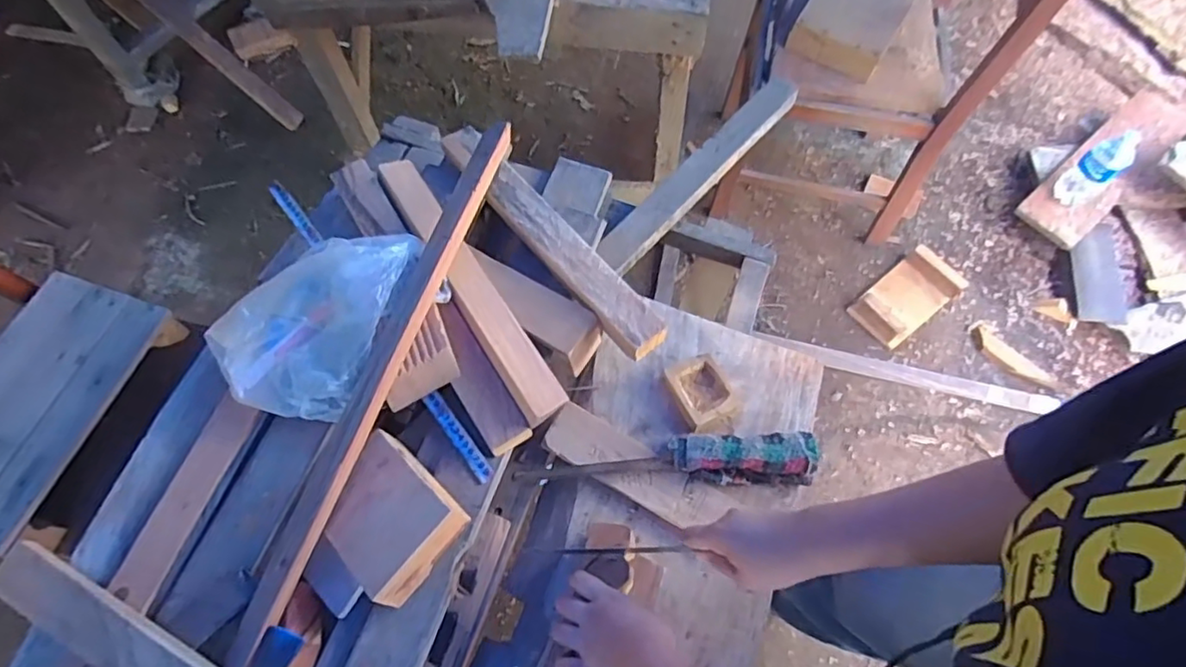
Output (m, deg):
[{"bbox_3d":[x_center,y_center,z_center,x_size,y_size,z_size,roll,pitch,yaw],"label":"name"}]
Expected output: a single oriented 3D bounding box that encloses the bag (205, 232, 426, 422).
[{"bbox_3d":[-0.320,-0.028,0.682,0.176,0.052,0.231,17,66,8],"label":"bag"}]

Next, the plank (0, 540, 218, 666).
[{"bbox_3d":[-0.475,0.281,0.578,0.278,0.032,0.056,24,67,11],"label":"plank"}]

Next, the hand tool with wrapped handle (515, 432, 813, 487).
[{"bbox_3d":[0.085,0.143,0.700,0.337,0.027,0.058,0,65,0],"label":"hand tool with wrapped handle"}]

